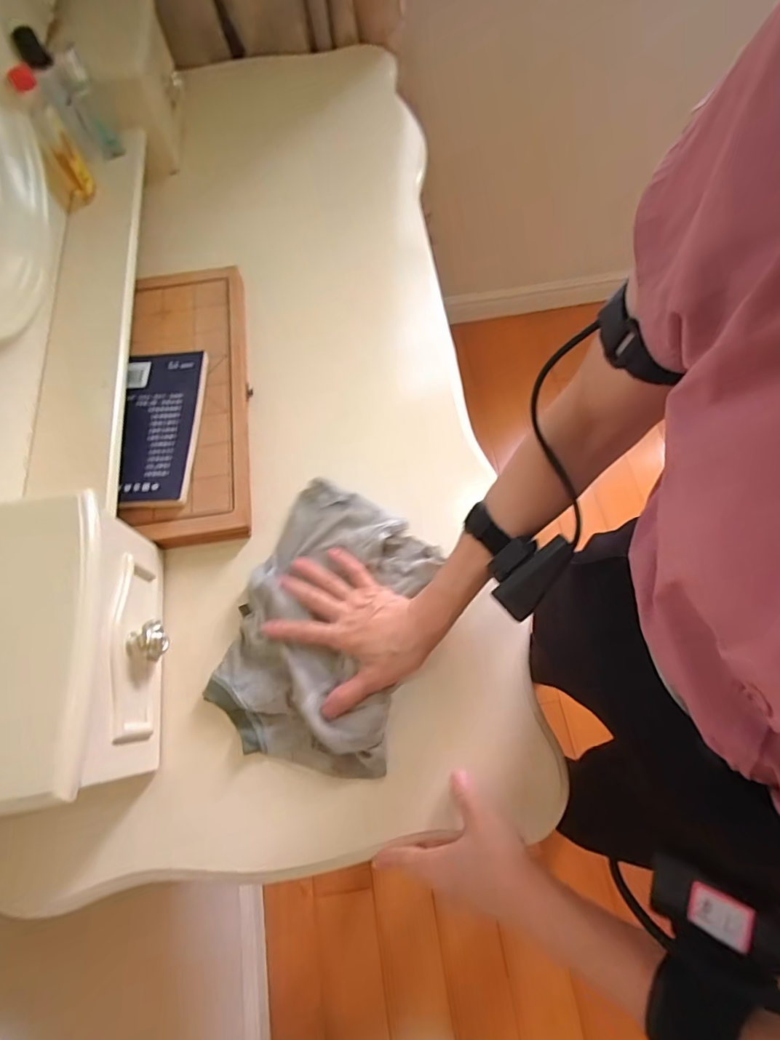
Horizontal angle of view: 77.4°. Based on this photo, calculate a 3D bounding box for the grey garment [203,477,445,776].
[{"bbox_3d":[-0.056,0.089,0.451,0.160,0.028,0.246,15,70,8],"label":"grey garment"}]

